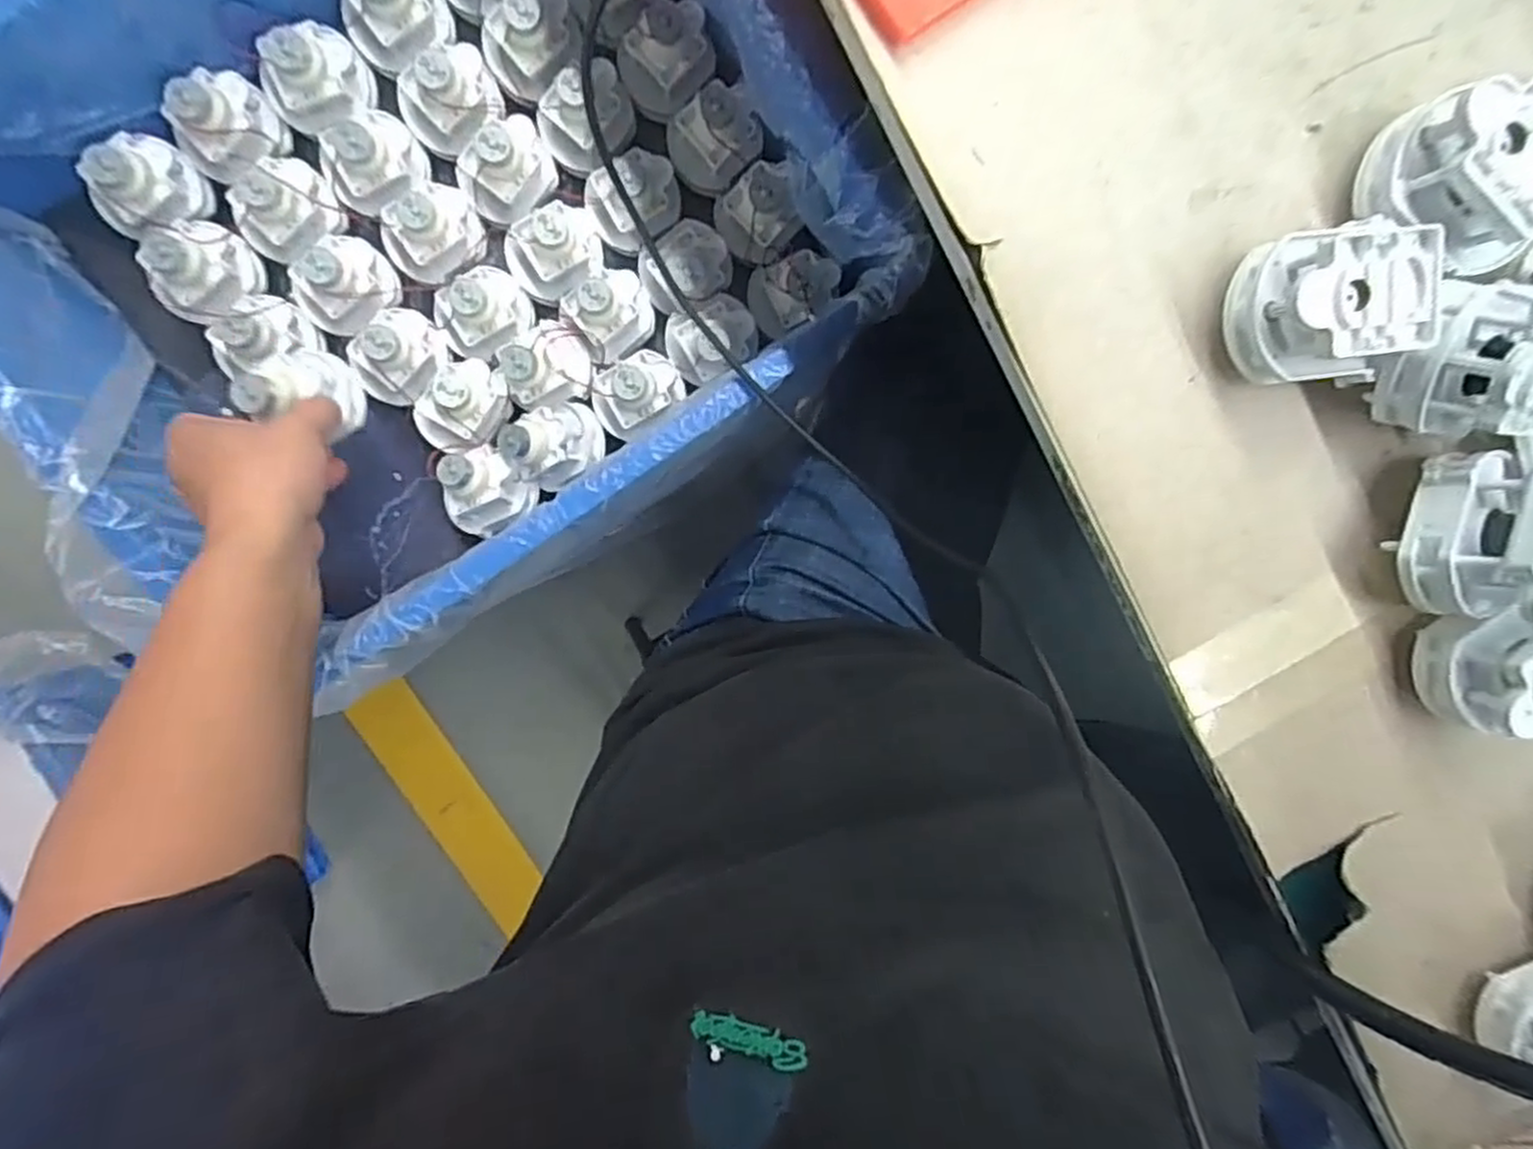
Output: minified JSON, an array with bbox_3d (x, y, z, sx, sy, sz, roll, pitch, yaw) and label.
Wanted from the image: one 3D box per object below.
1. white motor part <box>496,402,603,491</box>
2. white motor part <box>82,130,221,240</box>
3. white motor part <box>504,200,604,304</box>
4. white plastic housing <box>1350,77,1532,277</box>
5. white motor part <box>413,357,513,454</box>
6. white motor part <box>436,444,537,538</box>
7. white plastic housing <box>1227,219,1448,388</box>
[{"bbox_3d":[-0.159,-0.096,0.552,0.073,0.043,0.058,-30,99,-1],"label":"white motor part"},{"bbox_3d":[-0.429,-0.268,0.507,0.048,0.056,0.065,35,93,-9],"label":"white motor part"},{"bbox_3d":[-0.157,-0.237,0.535,0.069,0.047,0.055,-28,99,-2],"label":"white motor part"},{"bbox_3d":[0.273,-0.150,0.286,0.064,0.049,0.057,19,95,-8],"label":"white plastic housing"},{"bbox_3d":[-0.225,-0.124,0.540,0.060,0.033,0.071,26,94,-8],"label":"white motor part"},{"bbox_3d":[-0.214,-0.063,0.548,0.062,0.041,0.060,-1,97,-6],"label":"white motor part"},{"bbox_3d":[0.222,-0.107,0.293,0.063,0.051,0.059,-5,98,-5],"label":"white plastic housing"}]

